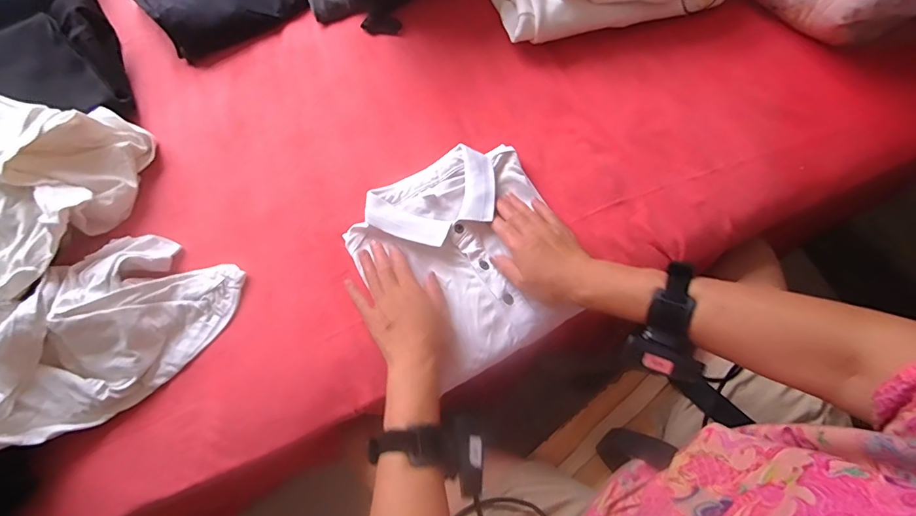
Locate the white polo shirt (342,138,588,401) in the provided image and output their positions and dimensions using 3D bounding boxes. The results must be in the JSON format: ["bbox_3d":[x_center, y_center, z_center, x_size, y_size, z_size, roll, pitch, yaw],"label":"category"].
[{"bbox_3d":[0.010,-0.007,0.543,0.234,0.029,0.257,-30,76,-6],"label":"white polo shirt"}]

